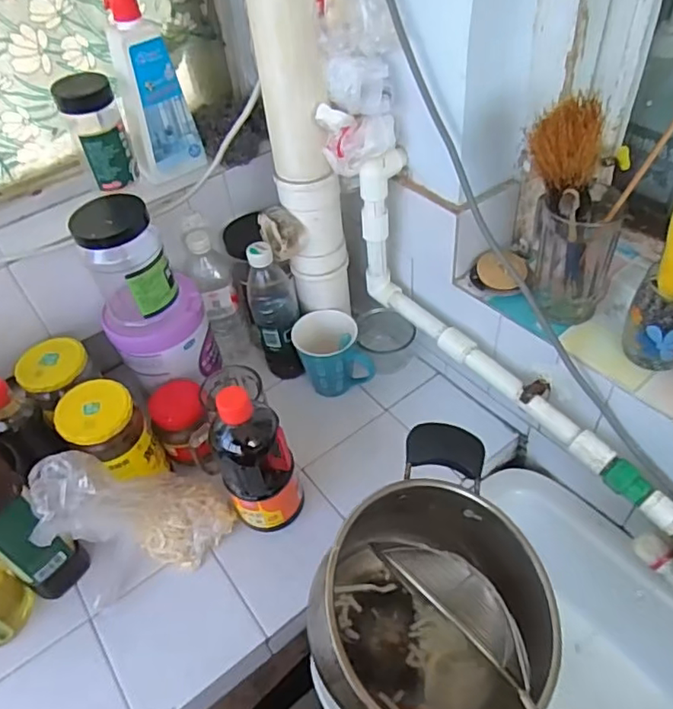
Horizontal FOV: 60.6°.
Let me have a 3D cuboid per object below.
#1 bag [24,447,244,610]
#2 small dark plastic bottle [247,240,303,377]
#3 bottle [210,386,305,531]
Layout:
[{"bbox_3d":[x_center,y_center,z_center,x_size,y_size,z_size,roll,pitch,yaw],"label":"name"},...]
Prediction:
[{"bbox_3d":[-0.231,0.162,0.643,0.180,0.205,0.108,-34,52,-23],"label":"bag"},{"bbox_3d":[-0.083,-0.050,0.808,0.066,0.220,0.071,-14,47,-6],"label":"small dark plastic bottle"},{"bbox_3d":[-0.090,0.123,0.658,0.087,0.211,0.074,-35,52,-23],"label":"bottle"}]

